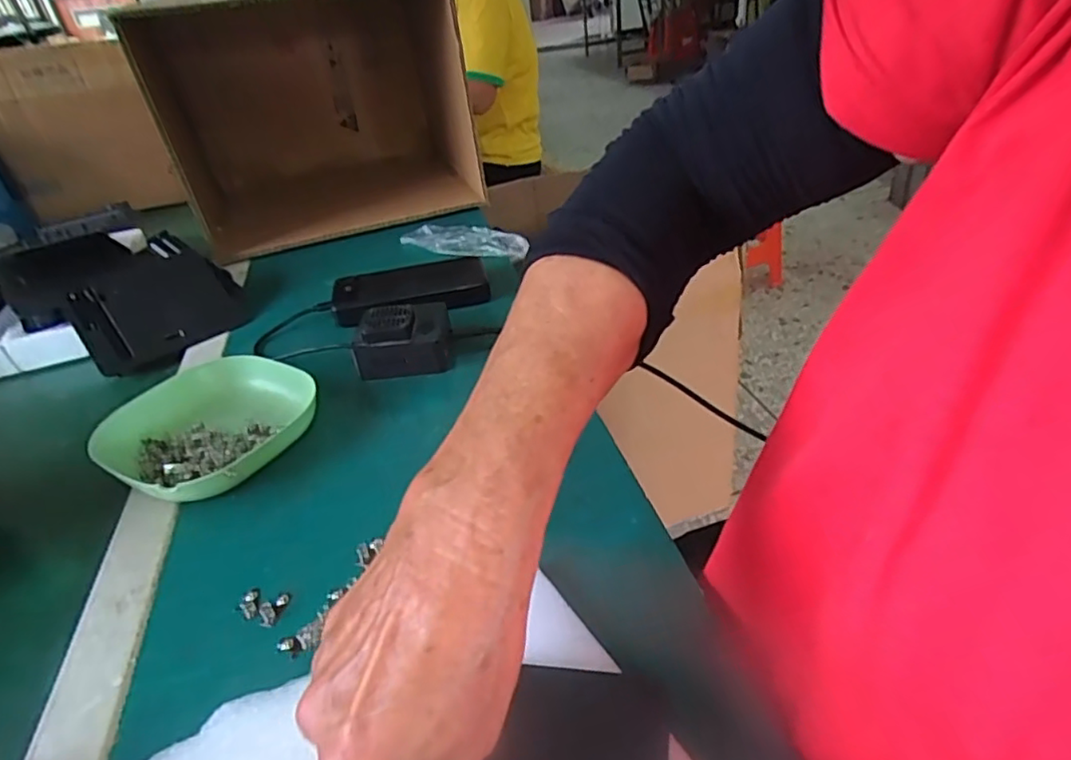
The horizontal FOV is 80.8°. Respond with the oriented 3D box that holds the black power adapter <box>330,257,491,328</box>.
[{"bbox_3d":[-0.129,-0.092,0.650,0.153,0.027,0.076,-10,35,-8],"label":"black power adapter"}]

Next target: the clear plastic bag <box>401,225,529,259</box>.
[{"bbox_3d":[-0.090,-0.168,0.769,0.167,0.015,0.068,4,36,16],"label":"clear plastic bag"}]

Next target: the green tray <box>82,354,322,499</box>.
[{"bbox_3d":[-0.243,0.036,0.476,0.137,0.031,0.138,16,39,27],"label":"green tray"}]

